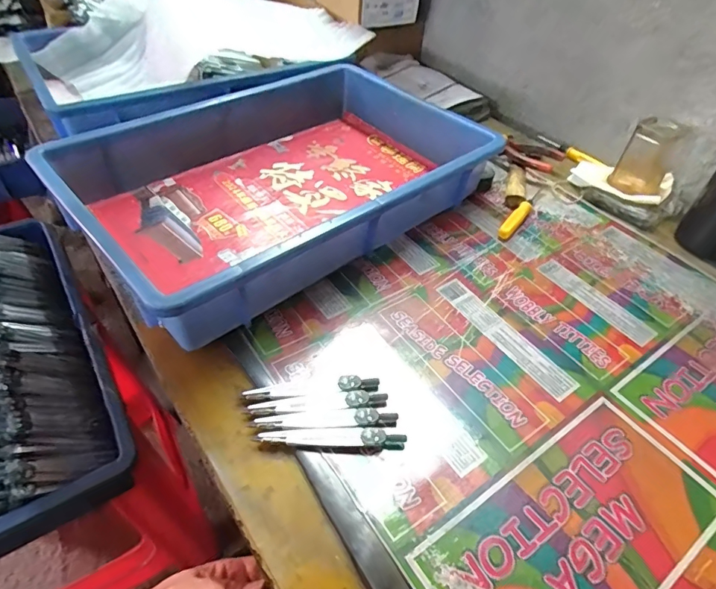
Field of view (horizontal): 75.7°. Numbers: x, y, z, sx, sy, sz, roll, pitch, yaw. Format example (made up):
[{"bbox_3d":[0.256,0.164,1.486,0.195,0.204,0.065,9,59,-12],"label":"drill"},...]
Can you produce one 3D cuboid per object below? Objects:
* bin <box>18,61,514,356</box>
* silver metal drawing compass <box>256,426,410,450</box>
[{"bbox_3d":[-0.080,-0.143,0.530,0.429,0.083,0.305,-32,57,-30],"label":"bin"},{"bbox_3d":[-0.020,0.106,0.342,0.109,0.008,0.015,3,46,-2],"label":"silver metal drawing compass"}]

